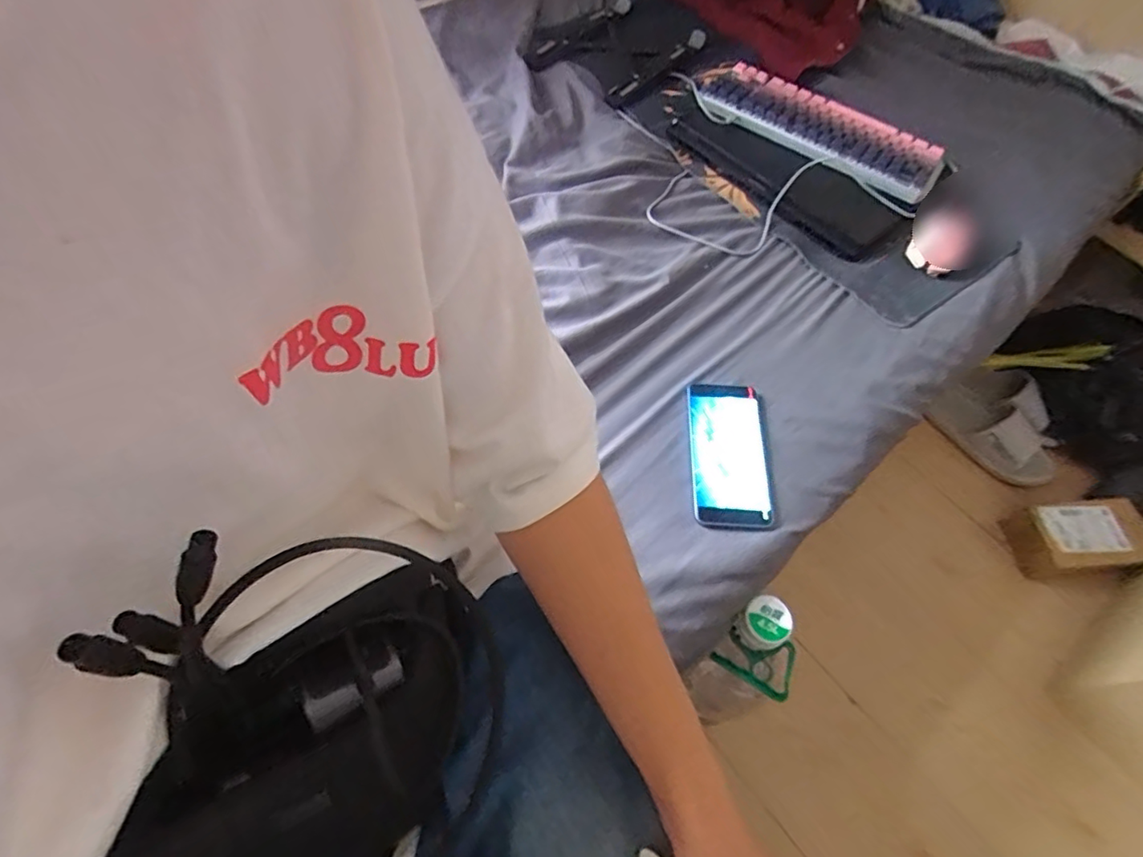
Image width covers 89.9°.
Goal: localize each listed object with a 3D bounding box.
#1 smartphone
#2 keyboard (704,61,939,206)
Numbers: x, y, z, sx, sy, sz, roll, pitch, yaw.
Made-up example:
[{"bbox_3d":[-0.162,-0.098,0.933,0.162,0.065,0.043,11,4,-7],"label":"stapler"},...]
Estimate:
[{"bbox_3d":[0.170,0.026,0.615,0.085,0.011,0.169,4,60,-2],"label":"smartphone"},{"bbox_3d":[0.366,-0.454,0.873,0.367,0.037,0.137,35,64,15],"label":"keyboard"}]

